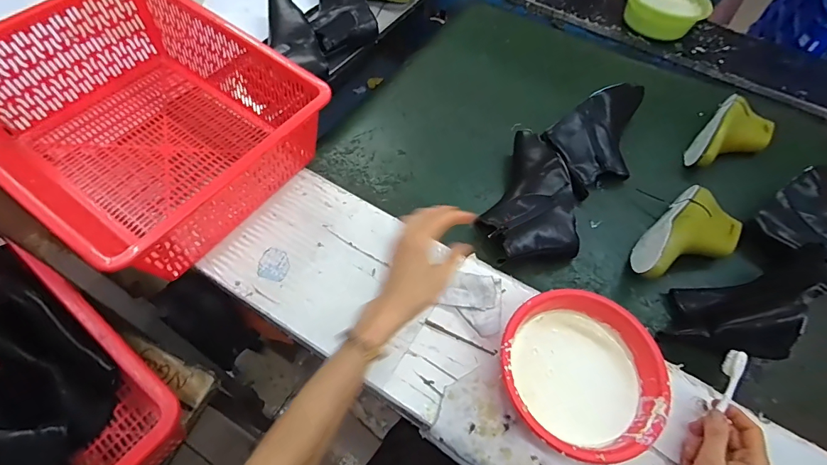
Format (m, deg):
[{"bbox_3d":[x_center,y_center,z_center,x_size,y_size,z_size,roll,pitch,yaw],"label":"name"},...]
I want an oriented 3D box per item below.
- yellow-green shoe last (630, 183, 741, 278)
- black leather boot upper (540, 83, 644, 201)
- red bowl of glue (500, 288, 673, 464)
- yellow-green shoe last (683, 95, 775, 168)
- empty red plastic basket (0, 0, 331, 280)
[{"bbox_3d":[0.442,0.018,0.654,0.225,0.073,0.111,-37,67,-22],"label":"yellow-green shoe last"},{"bbox_3d":[0.372,-0.184,0.768,0.248,0.062,0.156,-24,62,-17],"label":"black leather boot upper"},{"bbox_3d":[0.199,0.177,0.504,0.187,0.076,0.184,1,58,-2],"label":"red bowl of glue"},{"bbox_3d":[0.625,-0.186,0.789,0.104,0.059,0.213,39,64,19],"label":"yellow-green shoe last"},{"bbox_3d":[-0.409,-0.169,0.622,0.456,0.158,0.363,32,62,16],"label":"empty red plastic basket"}]

